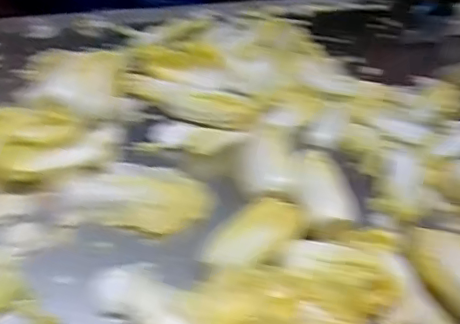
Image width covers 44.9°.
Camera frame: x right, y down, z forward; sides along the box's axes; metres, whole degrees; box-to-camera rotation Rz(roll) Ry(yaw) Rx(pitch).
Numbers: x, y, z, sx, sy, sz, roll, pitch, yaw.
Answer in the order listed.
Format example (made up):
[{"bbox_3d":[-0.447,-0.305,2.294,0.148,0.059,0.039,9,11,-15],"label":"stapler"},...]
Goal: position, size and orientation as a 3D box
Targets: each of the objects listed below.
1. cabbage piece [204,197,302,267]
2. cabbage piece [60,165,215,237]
[{"bbox_3d":[0.024,0.075,0.576,0.064,0.018,0.107,33,47,27],"label":"cabbage piece"},{"bbox_3d":[-0.104,0.040,0.625,0.163,0.017,0.092,11,41,4],"label":"cabbage piece"}]

